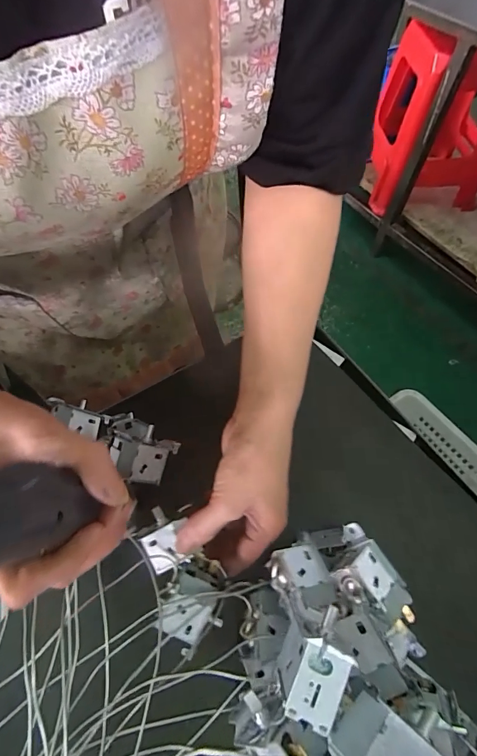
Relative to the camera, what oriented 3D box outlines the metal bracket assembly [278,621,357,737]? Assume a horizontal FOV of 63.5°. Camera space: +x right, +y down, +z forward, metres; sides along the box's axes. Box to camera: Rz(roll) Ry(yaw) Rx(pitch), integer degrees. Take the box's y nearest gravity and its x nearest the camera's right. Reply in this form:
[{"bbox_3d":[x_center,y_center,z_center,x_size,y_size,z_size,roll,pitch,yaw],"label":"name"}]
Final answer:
[{"bbox_3d":[0.038,0.144,0.194,0.023,0.041,0.036,21,85,1],"label":"metal bracket assembly"}]

